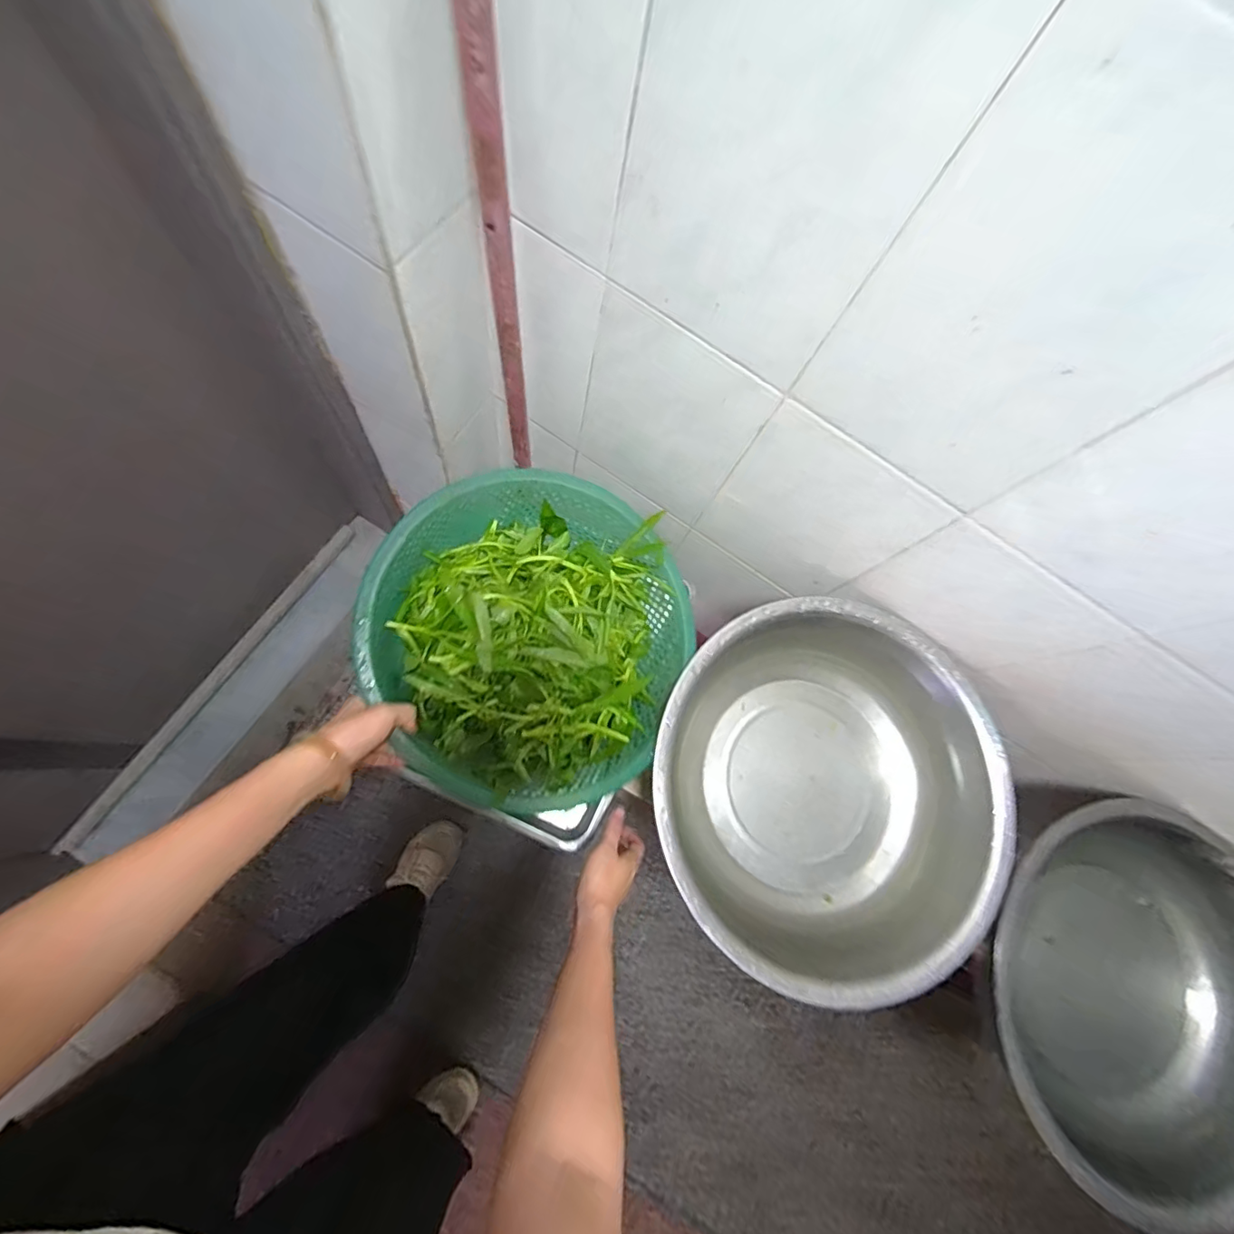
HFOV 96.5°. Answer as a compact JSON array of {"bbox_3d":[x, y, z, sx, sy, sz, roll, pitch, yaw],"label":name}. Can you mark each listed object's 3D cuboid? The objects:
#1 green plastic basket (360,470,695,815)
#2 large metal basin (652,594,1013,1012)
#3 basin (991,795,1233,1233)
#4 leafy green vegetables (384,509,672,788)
[{"bbox_3d":[-0.088,0.026,0.604,0.346,0.140,0.345,4,78,-20],"label":"green plastic basket"},{"bbox_3d":[0.248,0.197,0.651,0.402,0.134,0.414,0,76,0],"label":"large metal basin"},{"bbox_3d":[0.608,0.439,0.650,0.397,0.093,0.406,0,76,0],"label":"basin"},{"bbox_3d":[-0.086,0.024,0.600,0.251,0.137,0.296,18,77,5],"label":"leafy green vegetables"}]

